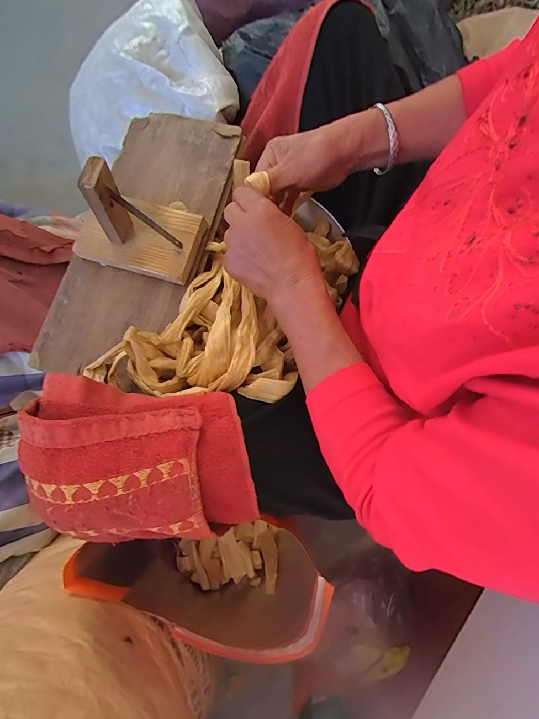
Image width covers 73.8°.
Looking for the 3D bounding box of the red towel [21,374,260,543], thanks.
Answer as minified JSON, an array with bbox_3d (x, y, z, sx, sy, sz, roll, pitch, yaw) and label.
[{"bbox_3d":[-0.104,0.079,0.299,0.169,0.087,0.135,-2,75,1],"label":"red towel"}]

